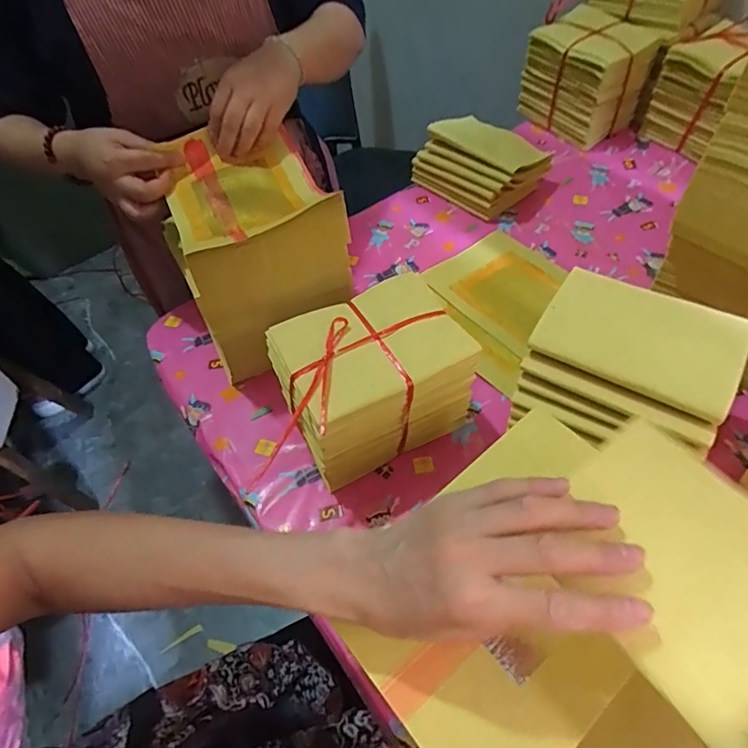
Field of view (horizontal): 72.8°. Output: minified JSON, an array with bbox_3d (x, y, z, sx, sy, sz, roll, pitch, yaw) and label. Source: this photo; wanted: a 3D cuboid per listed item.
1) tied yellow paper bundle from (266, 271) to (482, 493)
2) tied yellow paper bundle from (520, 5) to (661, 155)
[{"bbox_3d":[0.000,0.007,0.509,0.168,0.137,0.118,-26,55,-14],"label":"tied yellow paper bundle"},{"bbox_3d":[0.346,-0.486,0.843,0.120,0.154,0.171,-36,58,-20],"label":"tied yellow paper bundle"}]

